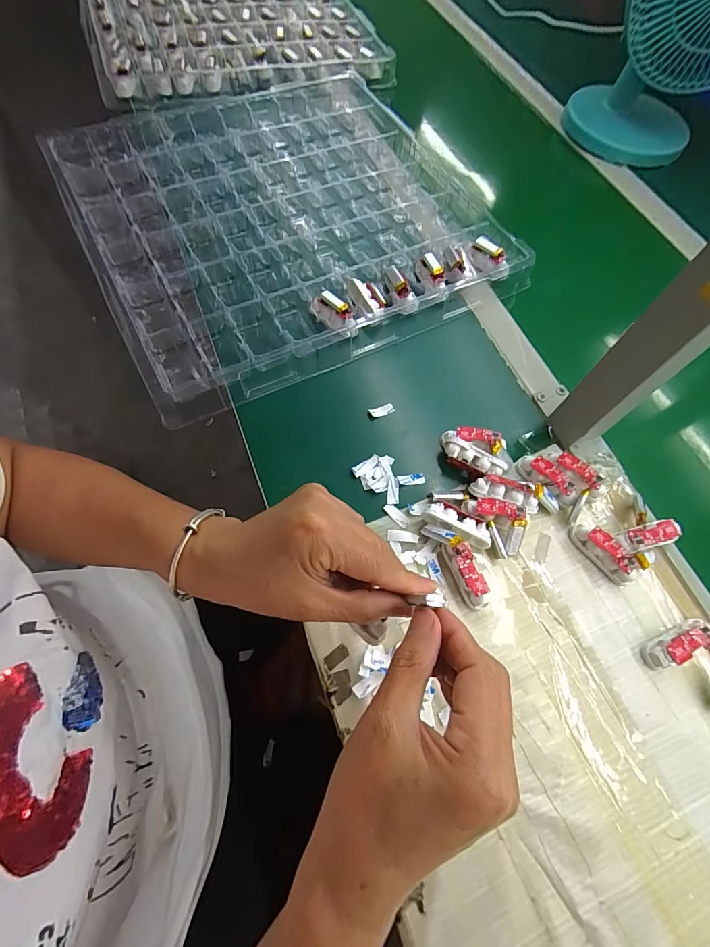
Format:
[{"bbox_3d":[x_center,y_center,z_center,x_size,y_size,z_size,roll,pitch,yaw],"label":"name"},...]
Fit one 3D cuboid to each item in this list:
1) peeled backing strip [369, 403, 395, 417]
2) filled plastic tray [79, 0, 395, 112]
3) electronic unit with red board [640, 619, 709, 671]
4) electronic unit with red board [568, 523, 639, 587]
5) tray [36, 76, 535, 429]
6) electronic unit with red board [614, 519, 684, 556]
[{"bbox_3d":[0.028,-0.064,0.414,0.026,0.004,0.011,-16,68,-10],"label":"peeled backing strip"},{"bbox_3d":[-0.231,-0.812,0.707,0.456,0.032,0.519,-18,68,-13],"label":"filled plastic tray"},{"bbox_3d":[0.264,0.139,0.328,0.057,0.021,0.020,-20,68,-12],"label":"electronic unit with red board"},{"bbox_3d":[0.220,0.069,0.356,0.019,0.022,0.061,-36,73,-17],"label":"electronic unit with red board"},{"bbox_3d":[-0.094,-0.338,0.513,0.465,0.035,0.490,-26,70,-16],"label":"tray"},{"bbox_3d":[0.260,0.058,0.362,0.060,0.023,0.022,-13,67,-9],"label":"electronic unit with red board"}]

